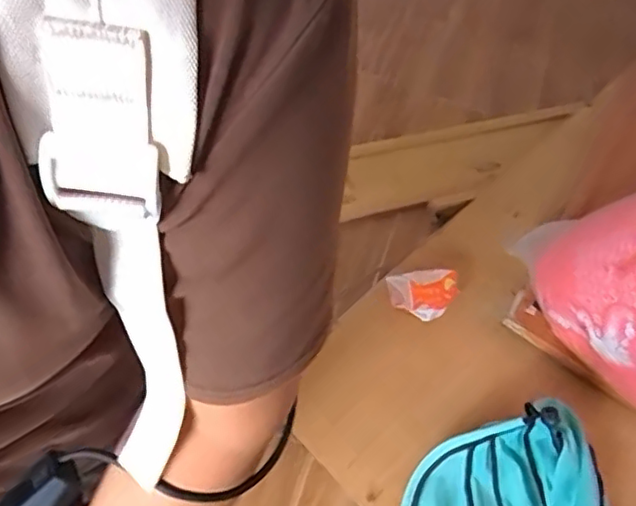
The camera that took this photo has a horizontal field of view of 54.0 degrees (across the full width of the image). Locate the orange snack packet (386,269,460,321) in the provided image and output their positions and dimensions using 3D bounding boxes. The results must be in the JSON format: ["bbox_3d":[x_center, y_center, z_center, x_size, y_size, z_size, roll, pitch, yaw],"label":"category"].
[{"bbox_3d":[0.239,0.076,1.393,0.143,0.075,0.137,-26,65,-25],"label":"orange snack packet"}]

